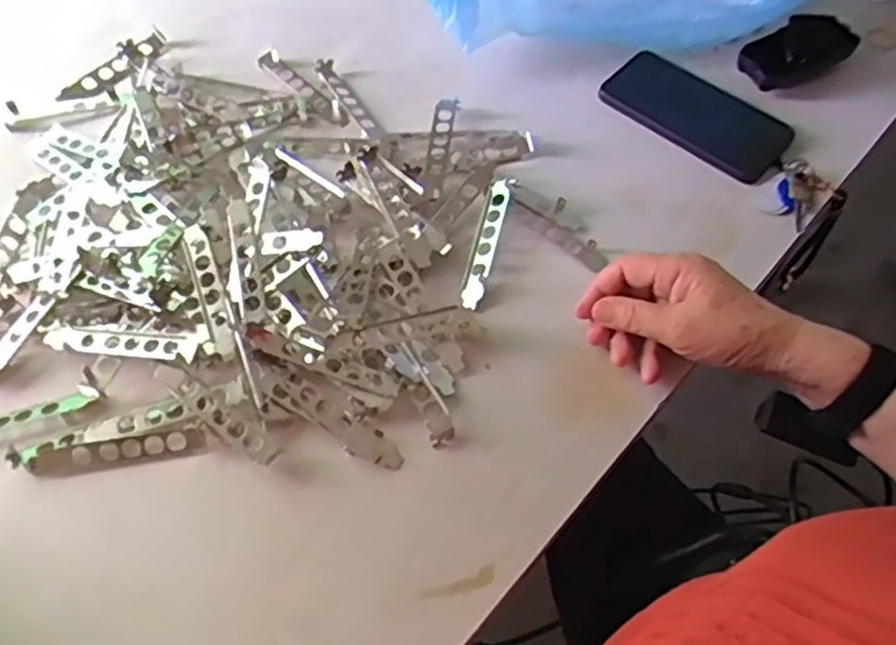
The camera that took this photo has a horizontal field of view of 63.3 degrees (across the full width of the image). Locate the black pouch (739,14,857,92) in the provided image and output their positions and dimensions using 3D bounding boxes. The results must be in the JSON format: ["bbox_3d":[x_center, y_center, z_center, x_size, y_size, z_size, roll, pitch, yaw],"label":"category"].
[{"bbox_3d":[0.328,-0.255,0.680,0.112,0.036,0.051,-20,63,-11],"label":"black pouch"}]

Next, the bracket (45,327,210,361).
[{"bbox_3d":[-0.241,0.015,0.543,0.117,0.015,0.026,3,61,1],"label":"bracket"}]

